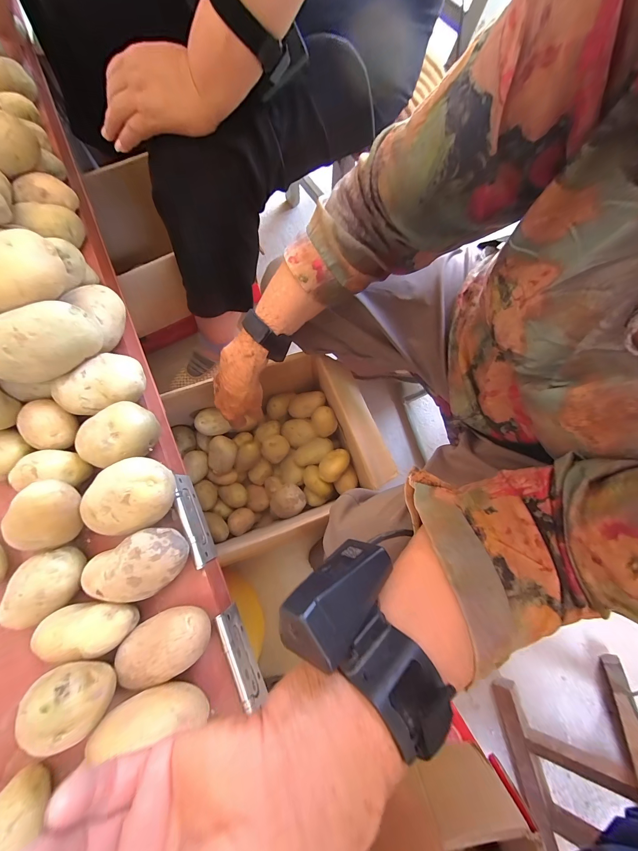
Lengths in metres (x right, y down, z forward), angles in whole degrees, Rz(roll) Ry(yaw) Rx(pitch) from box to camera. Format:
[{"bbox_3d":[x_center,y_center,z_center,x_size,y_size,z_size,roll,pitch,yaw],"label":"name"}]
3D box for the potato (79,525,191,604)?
[{"bbox_3d":[-0.165,0.129,0.268,0.087,0.050,0.052,-27,79,-5],"label":"potato"}]

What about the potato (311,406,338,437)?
[{"bbox_3d":[0.011,-0.007,0.562,0.046,0.051,0.048,0,78,0],"label":"potato"}]

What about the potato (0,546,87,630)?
[{"bbox_3d":[-0.249,0.147,0.268,0.069,0.044,0.048,-30,80,-6],"label":"potato"}]

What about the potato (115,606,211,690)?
[{"bbox_3d":[-0.134,0.191,0.259,0.072,0.046,0.046,-29,80,-6],"label":"potato"}]

